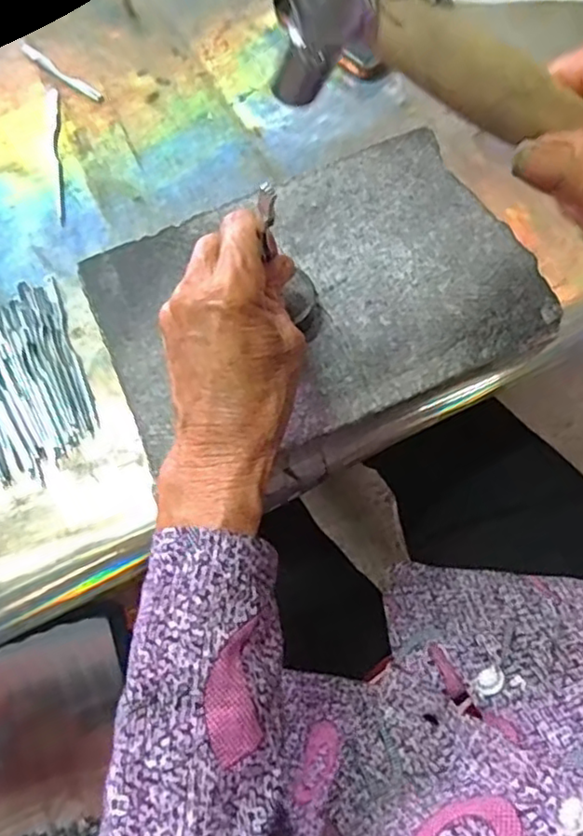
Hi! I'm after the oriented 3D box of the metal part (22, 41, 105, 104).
[{"bbox_3d":[-0.170,-0.254,0.469,0.080,0.005,0.010,37,78,7],"label":"metal part"}]

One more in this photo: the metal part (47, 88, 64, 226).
[{"bbox_3d":[-0.163,-0.183,0.445,0.008,0.004,0.107,-8,77,-4],"label":"metal part"}]

